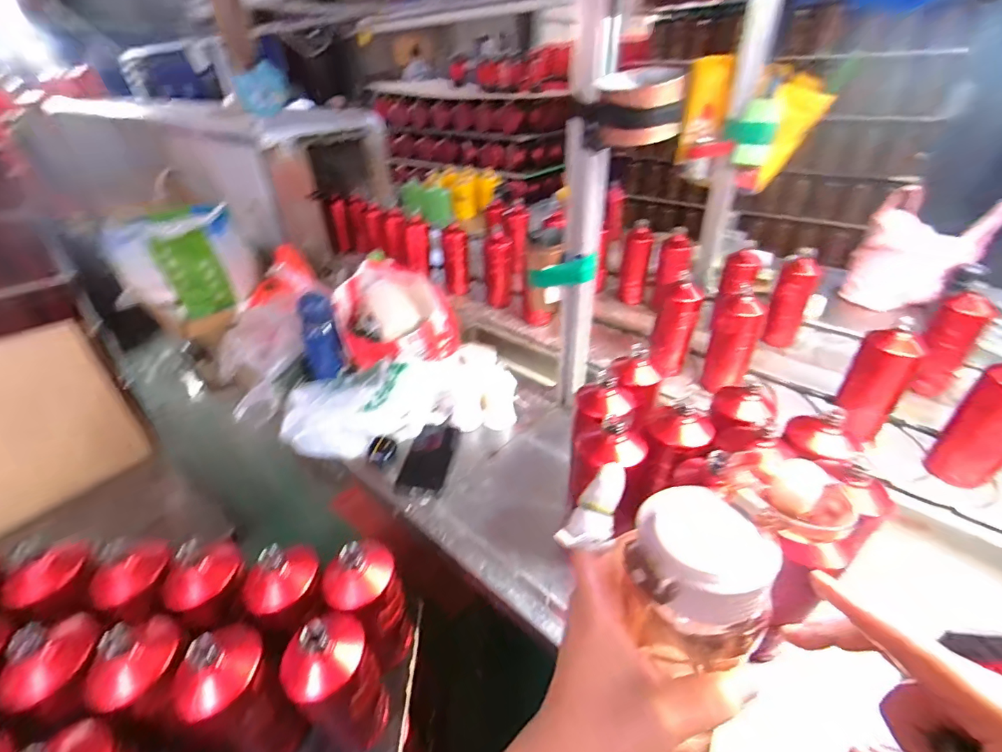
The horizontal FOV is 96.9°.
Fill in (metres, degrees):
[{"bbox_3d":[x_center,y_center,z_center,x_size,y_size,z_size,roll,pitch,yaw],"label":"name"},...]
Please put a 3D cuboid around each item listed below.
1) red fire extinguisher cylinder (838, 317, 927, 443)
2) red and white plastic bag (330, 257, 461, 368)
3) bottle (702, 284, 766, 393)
[{"bbox_3d":[0.611,0.006,0.720,0.075,0.190,0.078,-30,44,-32],"label":"red fire extinguisher cylinder"},{"bbox_3d":[-0.223,-0.130,0.934,0.227,0.127,0.263,-16,38,-16],"label":"red and white plastic bag"},{"bbox_3d":[0.430,-0.066,0.828,0.079,0.182,0.061,12,39,20],"label":"bottle"}]

